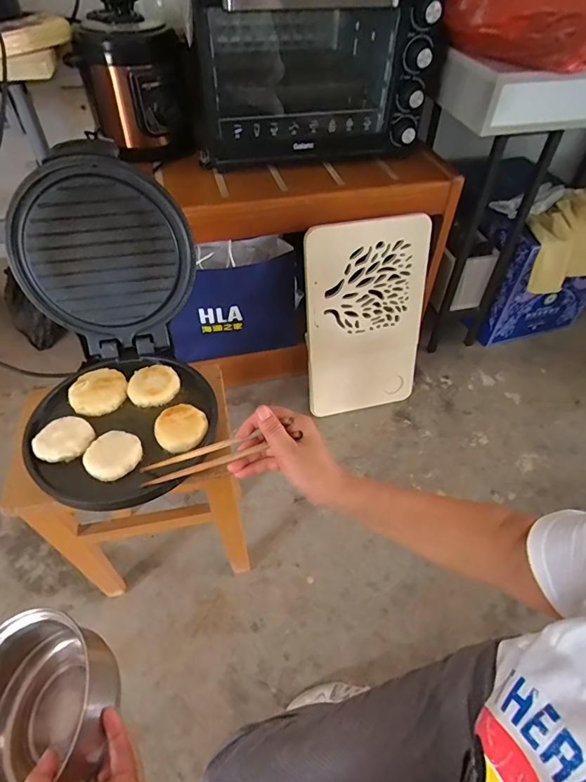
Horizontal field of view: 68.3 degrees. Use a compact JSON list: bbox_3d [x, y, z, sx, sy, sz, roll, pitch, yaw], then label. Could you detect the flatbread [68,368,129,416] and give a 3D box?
[{"bbox_3d":[-0.282,0.000,0.627,0.079,0.014,0.079,-12,50,-11],"label":"flatbread"}]

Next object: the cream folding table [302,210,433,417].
[{"bbox_3d":[0.187,-0.167,1.079,0.316,0.507,0.042,-10,36,-7],"label":"cream folding table"}]

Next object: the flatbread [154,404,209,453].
[{"bbox_3d":[-0.151,0.049,0.589,0.068,0.016,0.071,6,49,5],"label":"flatbread"}]

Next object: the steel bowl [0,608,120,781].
[{"bbox_3d":[-0.240,0.298,0.405,0.128,0.089,0.162,3,66,13],"label":"steel bowl"}]

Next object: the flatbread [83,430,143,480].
[{"bbox_3d":[-0.229,0.080,0.554,0.066,0.011,0.068,0,49,0],"label":"flatbread"}]

